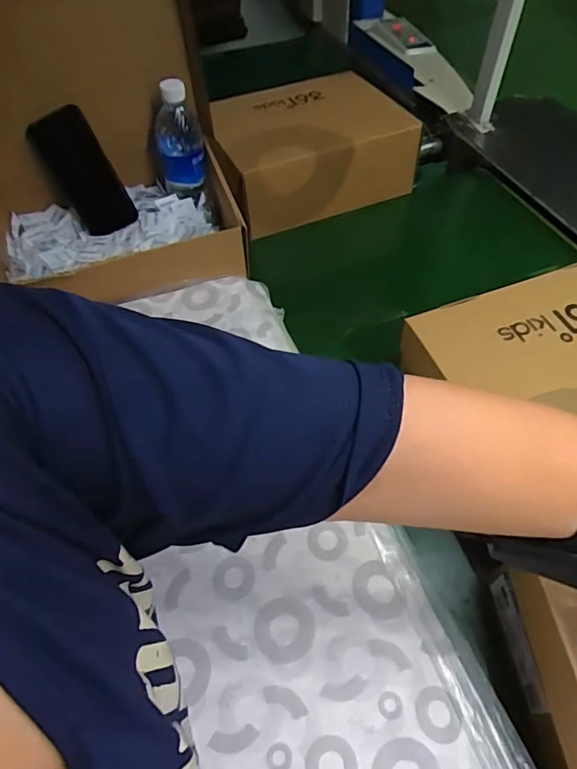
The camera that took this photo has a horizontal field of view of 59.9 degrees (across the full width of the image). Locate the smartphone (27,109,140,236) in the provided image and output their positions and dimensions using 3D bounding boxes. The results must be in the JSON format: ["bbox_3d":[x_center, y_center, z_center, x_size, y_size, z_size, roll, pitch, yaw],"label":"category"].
[{"bbox_3d":[-0.257,-0.261,0.629,0.075,0.147,0.010,-18,45,7],"label":"smartphone"}]

